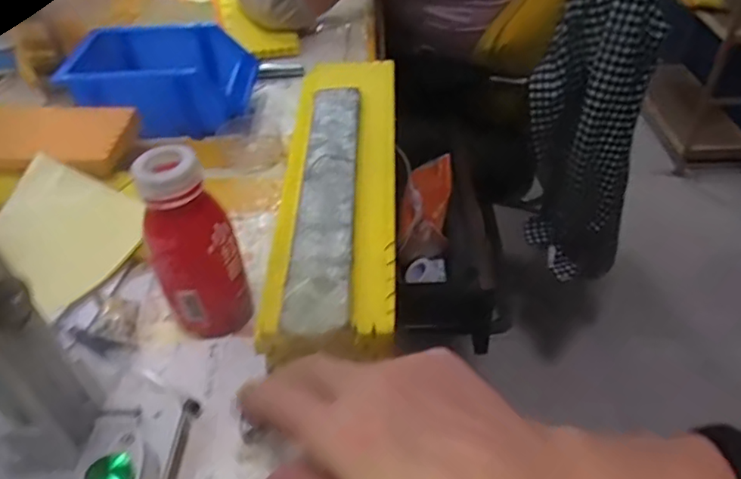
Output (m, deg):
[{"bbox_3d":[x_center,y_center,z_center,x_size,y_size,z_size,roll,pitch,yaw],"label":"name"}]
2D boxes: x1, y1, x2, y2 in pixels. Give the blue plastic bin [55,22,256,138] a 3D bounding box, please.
[{"bbox_3d":[-0.222,-0.172,0.632,0.178,0.065,0.128,-1,43,2],"label":"blue plastic bin"}]

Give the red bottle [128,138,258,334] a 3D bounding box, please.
[{"bbox_3d":[-0.116,0.005,0.391,0.055,0.131,0.045,-17,45,-15],"label":"red bottle"}]

